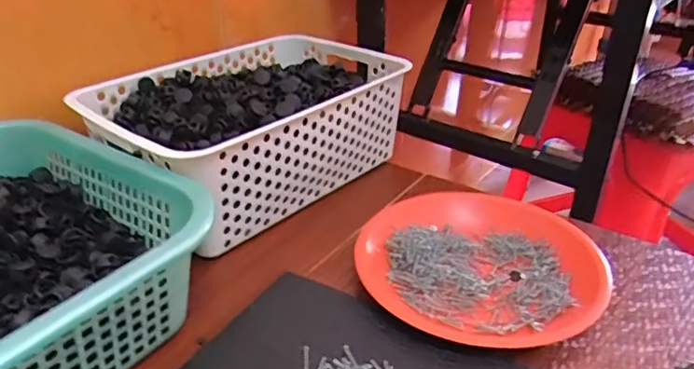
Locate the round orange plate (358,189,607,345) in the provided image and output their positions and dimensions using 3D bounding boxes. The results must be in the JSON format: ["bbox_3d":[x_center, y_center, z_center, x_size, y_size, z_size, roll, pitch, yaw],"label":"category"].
[{"bbox_3d":[0.109,0.059,0.468,0.191,0.029,0.157,8,32,12],"label":"round orange plate"}]

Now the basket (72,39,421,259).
[{"bbox_3d":[-0.102,-0.065,0.586,0.205,0.104,0.302,25,38,34],"label":"basket"}]

